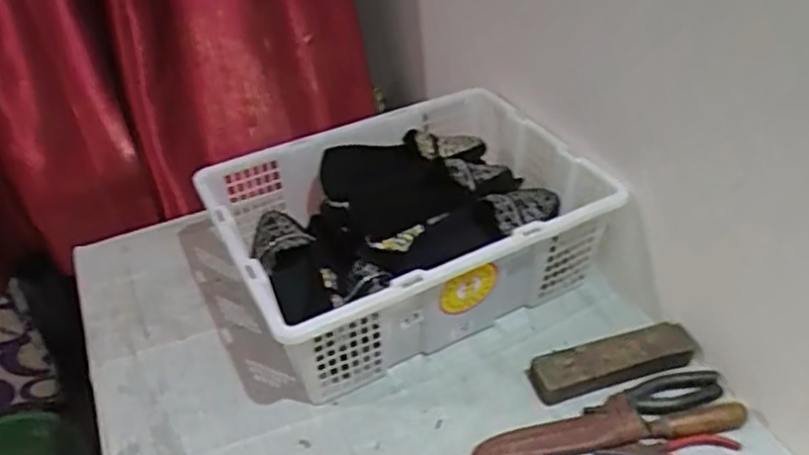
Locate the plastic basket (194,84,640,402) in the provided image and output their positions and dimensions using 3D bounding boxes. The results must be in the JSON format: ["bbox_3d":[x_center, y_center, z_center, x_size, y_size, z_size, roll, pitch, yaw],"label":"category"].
[{"bbox_3d":[0.002,-0.003,0.949,0.470,0.168,0.363,-20,41,-21],"label":"plastic basket"}]

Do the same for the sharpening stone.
[{"bbox_3d":[0.253,0.161,0.830,0.203,0.030,0.058,-11,39,-11],"label":"sharpening stone"}]

